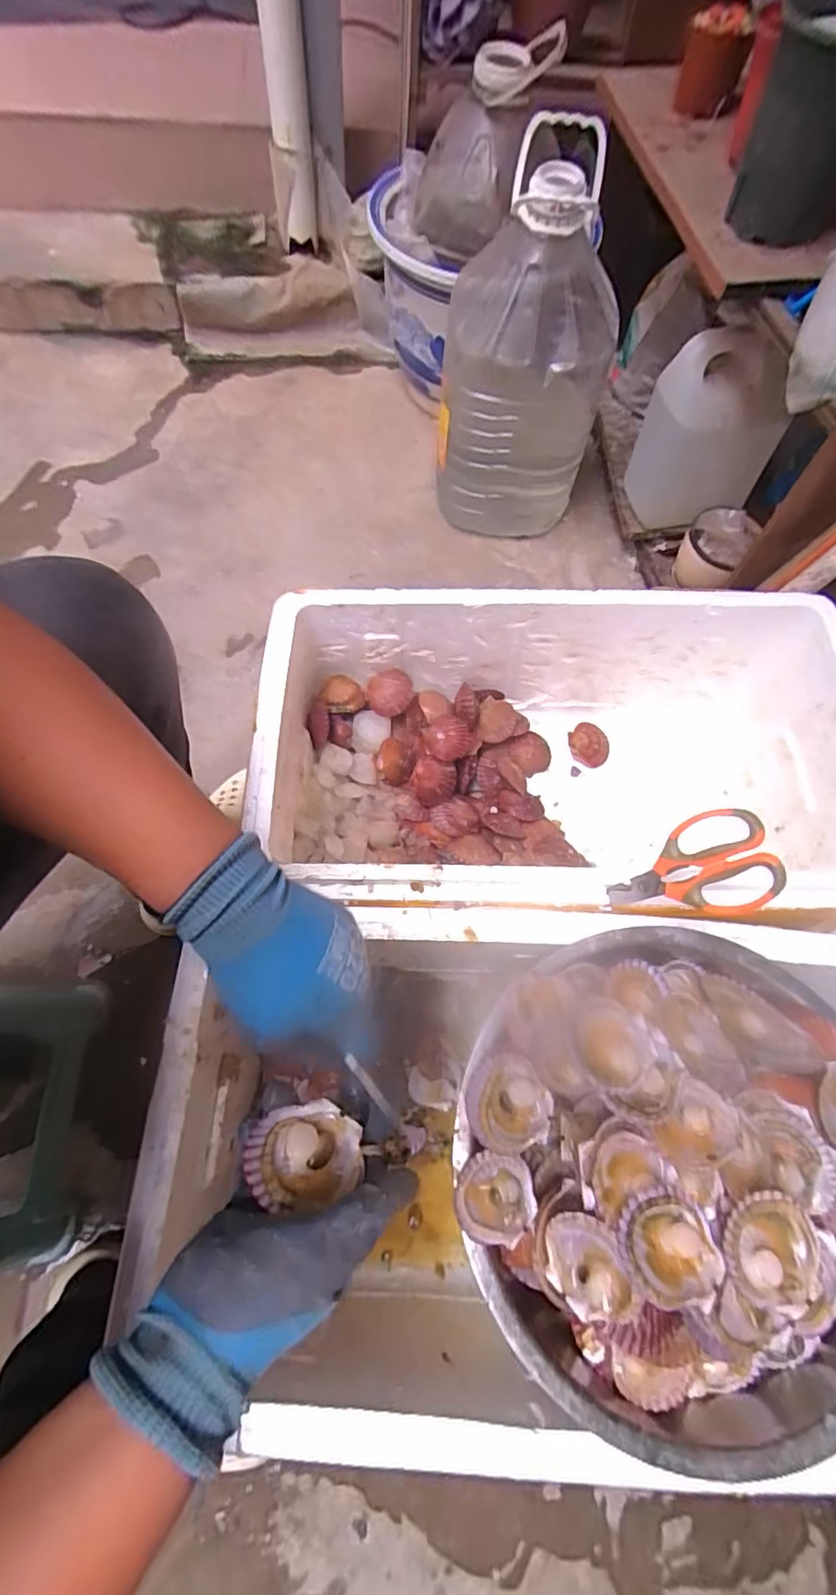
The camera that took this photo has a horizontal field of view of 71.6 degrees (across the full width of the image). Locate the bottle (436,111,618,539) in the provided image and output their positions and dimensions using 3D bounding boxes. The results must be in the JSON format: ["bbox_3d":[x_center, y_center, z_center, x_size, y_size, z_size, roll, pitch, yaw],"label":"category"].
[{"bbox_3d":[0.162,-0.698,0.952,0.241,0.478,0.256,0,67,-2],"label":"bottle"}]

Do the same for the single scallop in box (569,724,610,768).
[{"bbox_3d":[0.262,-0.080,0.890,0.065,0.031,0.053,37,69,13],"label":"single scallop in box"}]

